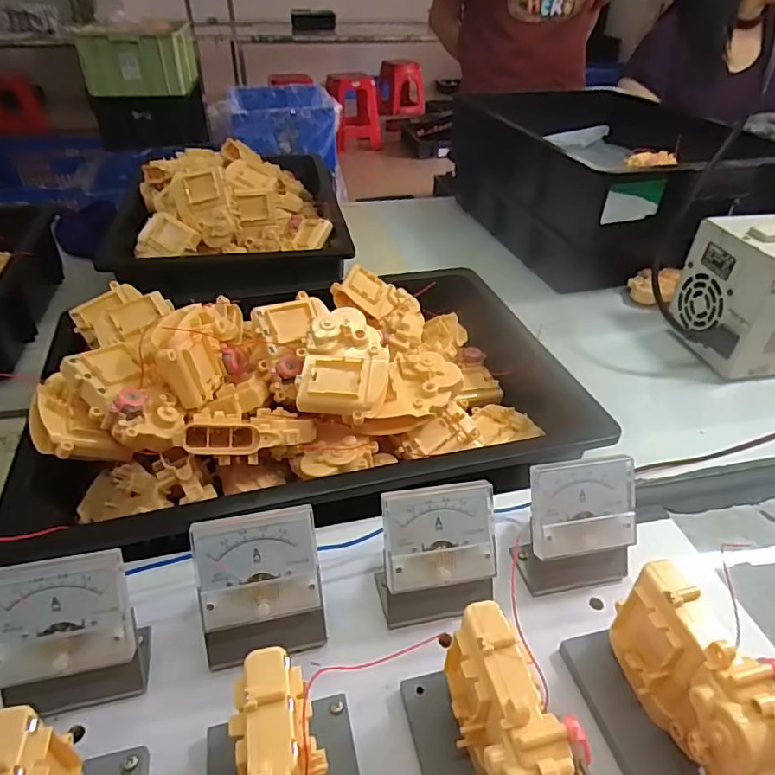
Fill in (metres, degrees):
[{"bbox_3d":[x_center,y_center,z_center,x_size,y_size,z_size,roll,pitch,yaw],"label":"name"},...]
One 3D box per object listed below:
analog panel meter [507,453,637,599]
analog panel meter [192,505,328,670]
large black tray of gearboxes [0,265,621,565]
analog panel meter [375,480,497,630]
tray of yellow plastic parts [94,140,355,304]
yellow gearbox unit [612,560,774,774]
[{"bbox_3d":[0.119,0.086,0.340,0.068,0.075,0.038,-4,38,-7],"label":"analog panel meter"},{"bbox_3d":[-0.069,0.110,0.301,0.063,0.076,0.044,-7,39,-10],"label":"analog panel meter"},{"bbox_3d":[-0.060,-0.007,0.495,0.445,0.129,0.311,-7,39,-10],"label":"large black tray of gearboxes"},{"bbox_3d":[0.029,0.095,0.322,0.068,0.066,0.048,-4,38,-7],"label":"analog panel meter"},{"bbox_3d":[-0.239,-0.269,0.828,0.310,0.134,0.379,-8,39,-11],"label":"tray of yellow plastic parts"},{"bbox_3d":[0.145,0.137,0.252,0.033,0.064,0.096,-7,39,-11],"label":"yellow gearbox unit"}]

